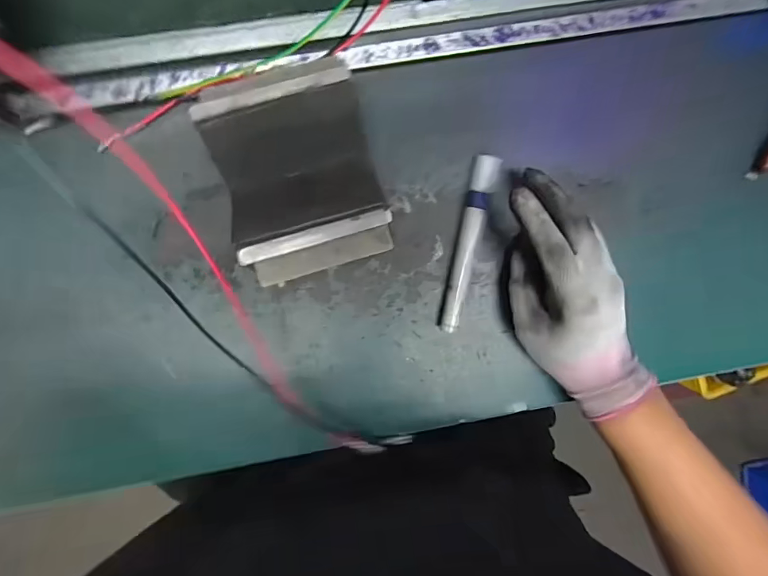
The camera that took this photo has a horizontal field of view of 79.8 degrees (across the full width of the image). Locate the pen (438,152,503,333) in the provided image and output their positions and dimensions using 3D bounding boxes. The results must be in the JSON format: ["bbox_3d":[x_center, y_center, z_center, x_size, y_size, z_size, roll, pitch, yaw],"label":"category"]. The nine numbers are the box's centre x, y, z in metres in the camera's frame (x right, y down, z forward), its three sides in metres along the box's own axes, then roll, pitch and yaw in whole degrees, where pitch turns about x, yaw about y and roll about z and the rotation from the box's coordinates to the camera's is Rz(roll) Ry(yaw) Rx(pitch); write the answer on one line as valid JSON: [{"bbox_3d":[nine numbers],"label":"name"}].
[{"bbox_3d":[0.069,-0.035,0.373,0.017,0.019,0.142,12,95,-6],"label":"pen"}]

